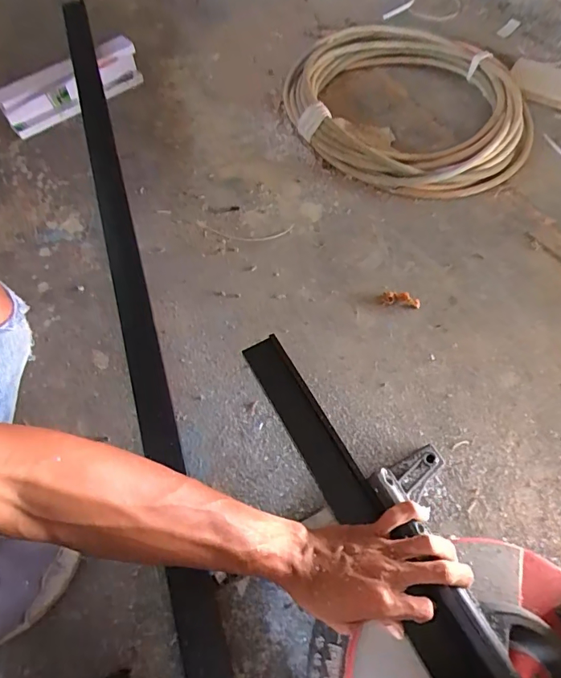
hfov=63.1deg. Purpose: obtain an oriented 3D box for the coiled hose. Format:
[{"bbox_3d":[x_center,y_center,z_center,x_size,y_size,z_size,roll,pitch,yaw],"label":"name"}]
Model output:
[{"bbox_3d":[0.242,-0.447,0.869,0.457,0.104,0.379,30,66,15],"label":"coiled hose"}]

